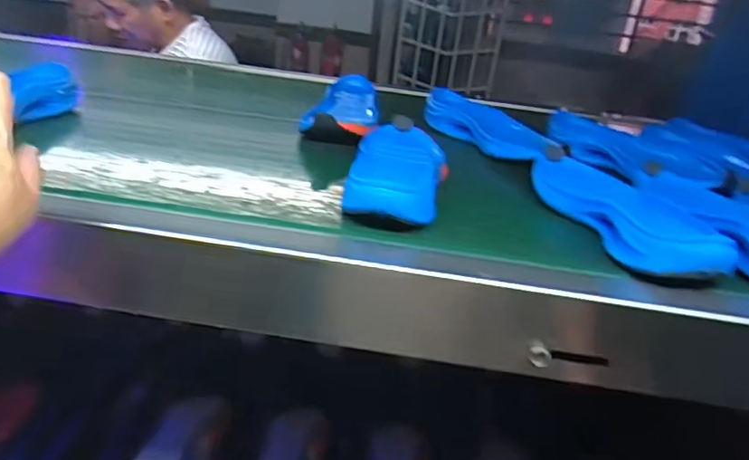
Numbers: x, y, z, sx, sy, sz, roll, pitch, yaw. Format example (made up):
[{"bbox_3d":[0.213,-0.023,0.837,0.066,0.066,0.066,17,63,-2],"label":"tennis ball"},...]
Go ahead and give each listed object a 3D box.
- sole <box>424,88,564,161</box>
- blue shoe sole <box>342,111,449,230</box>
[{"bbox_3d":[0.137,-0.140,0.743,0.078,0.038,0.297,-2,27,-19],"label":"sole"},{"bbox_3d":[0.029,-0.072,0.591,0.093,0.046,0.247,9,26,4],"label":"blue shoe sole"}]

